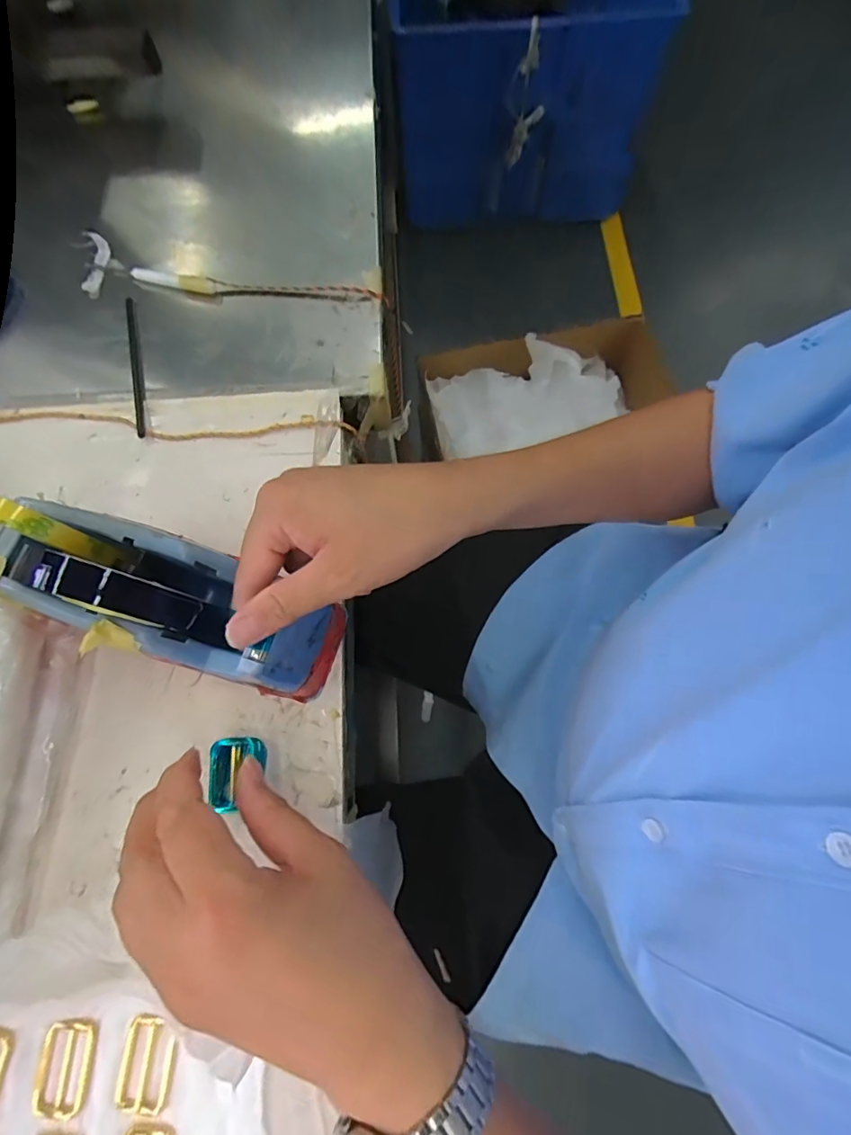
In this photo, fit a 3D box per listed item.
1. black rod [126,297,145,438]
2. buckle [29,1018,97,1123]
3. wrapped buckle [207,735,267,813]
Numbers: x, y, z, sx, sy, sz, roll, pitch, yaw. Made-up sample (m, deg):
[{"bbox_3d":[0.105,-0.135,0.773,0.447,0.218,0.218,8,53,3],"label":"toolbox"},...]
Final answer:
[{"bbox_3d":[-0.250,-0.174,0.433,0.011,0.006,0.142,-14,73,-3],"label":"black rod"},{"bbox_3d":[-0.211,0.292,0.293,0.030,0.006,0.047,1,73,2],"label":"buckle"},{"bbox_3d":[-0.123,0.135,0.330,0.033,0.014,0.045,-3,72,1],"label":"wrapped buckle"}]

